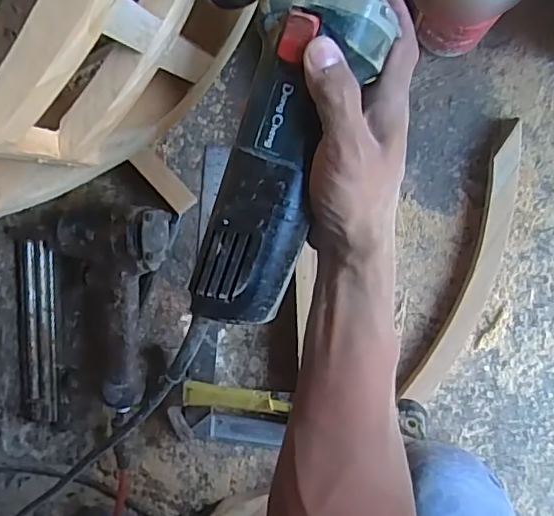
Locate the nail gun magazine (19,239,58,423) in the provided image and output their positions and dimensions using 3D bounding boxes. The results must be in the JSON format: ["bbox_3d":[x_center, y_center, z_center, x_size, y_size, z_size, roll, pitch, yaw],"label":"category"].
[{"bbox_3d":[-0.247,0.076,0.583,0.045,0.021,0.185,2,96,6],"label":"nail gun magazine"}]

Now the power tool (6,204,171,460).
[{"bbox_3d":[-0.165,0.045,0.551,0.101,0.055,0.197,11,96,5],"label":"power tool"}]

